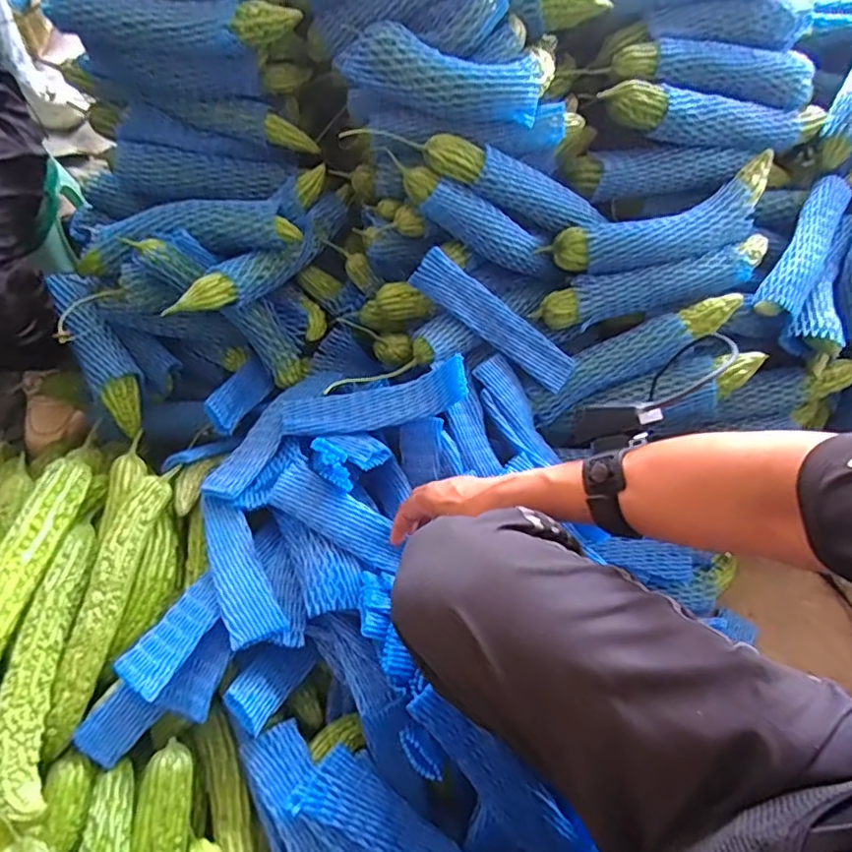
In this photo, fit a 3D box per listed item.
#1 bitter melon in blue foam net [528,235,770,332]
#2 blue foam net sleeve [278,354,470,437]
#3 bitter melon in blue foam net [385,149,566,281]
[{"bbox_3d":[0.296,-0.181,0.759,0.313,0.053,0.054,-11,64,-6],"label":"bitter melon in blue foam net"},{"bbox_3d":[-0.060,-0.030,0.687,0.219,0.045,0.061,-9,64,-5],"label":"blue foam net sleeve"},{"bbox_3d":[0.068,-0.250,0.722,0.249,0.048,0.054,26,61,-24],"label":"bitter melon in blue foam net"}]

